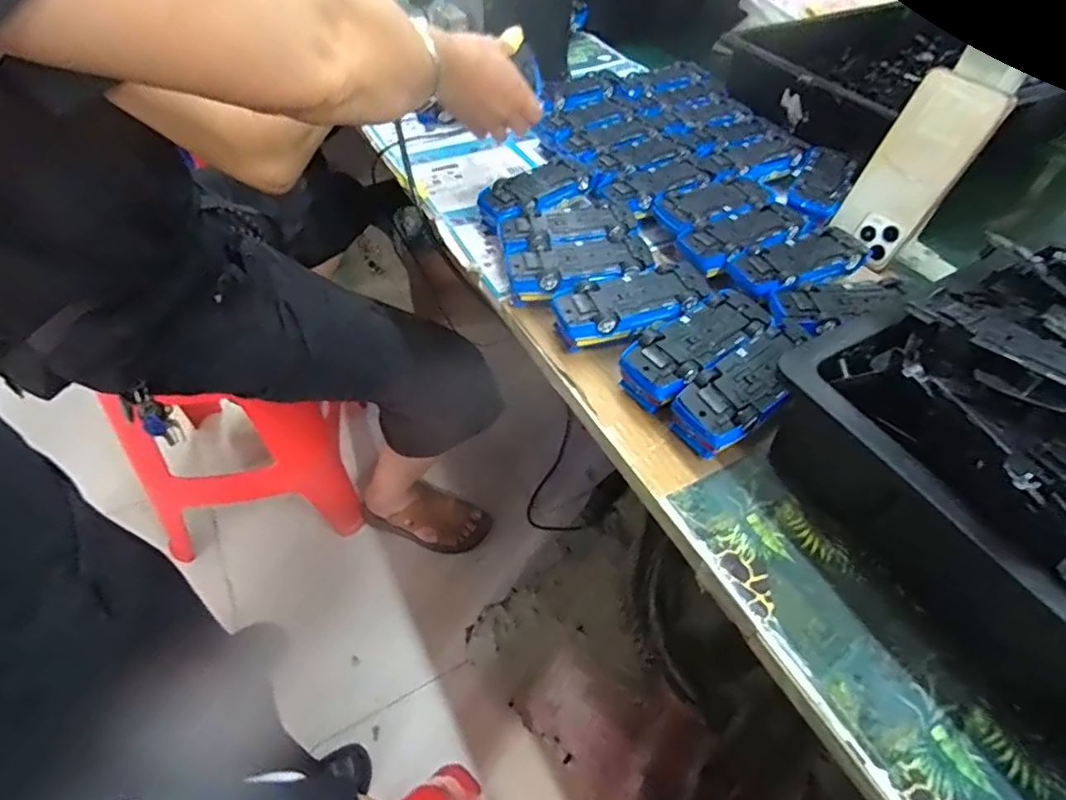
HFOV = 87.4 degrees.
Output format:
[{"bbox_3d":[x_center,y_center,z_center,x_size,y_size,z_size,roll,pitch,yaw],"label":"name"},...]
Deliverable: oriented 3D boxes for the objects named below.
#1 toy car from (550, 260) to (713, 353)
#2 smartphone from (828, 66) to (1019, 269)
[{"bbox_3d":[0.083,-0.074,0.477,0.130,0.044,0.060,-13,52,-15],"label":"toy car"},{"bbox_3d":[0.353,-0.212,0.524,0.006,0.158,0.077,-12,48,-37],"label":"smartphone"}]

